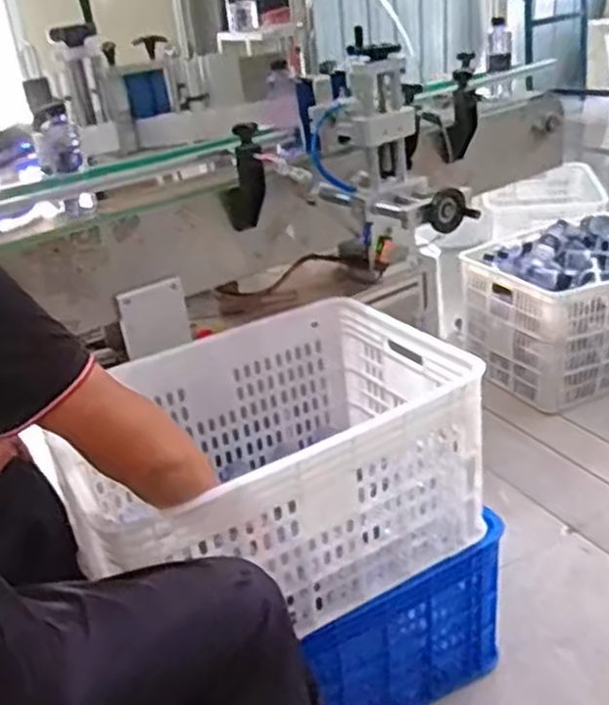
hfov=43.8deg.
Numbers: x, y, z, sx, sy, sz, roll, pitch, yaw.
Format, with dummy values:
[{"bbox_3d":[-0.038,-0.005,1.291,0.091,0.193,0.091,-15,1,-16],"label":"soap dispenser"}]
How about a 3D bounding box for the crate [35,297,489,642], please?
[{"bbox_3d":[-0.062,0.182,1.231,0.613,0.298,0.440,-21,30,-27],"label":"crate"}]

